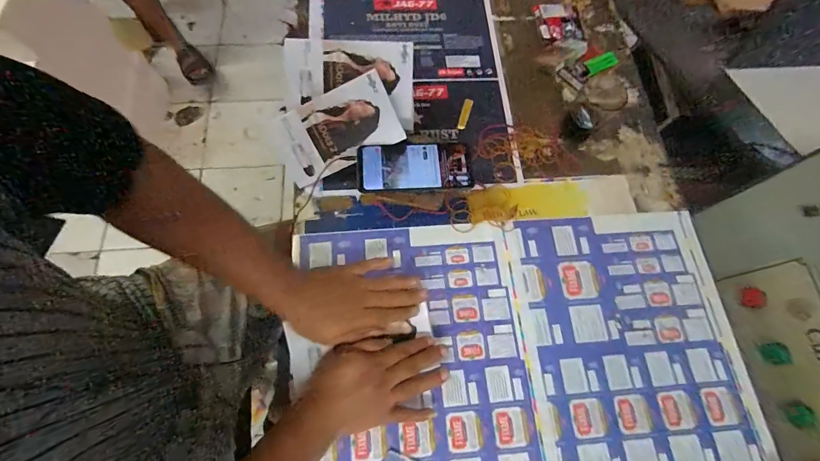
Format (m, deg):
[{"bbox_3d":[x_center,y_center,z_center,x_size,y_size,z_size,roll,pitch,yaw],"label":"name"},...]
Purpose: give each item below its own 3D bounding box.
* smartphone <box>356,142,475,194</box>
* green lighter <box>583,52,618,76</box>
[{"bbox_3d":[0.006,-0.089,0.519,0.159,0.013,0.074,-4,71,-3],"label":"smartphone"},{"bbox_3d":[0.333,-0.290,0.638,0.073,0.006,0.027,-26,87,-17],"label":"green lighter"}]

